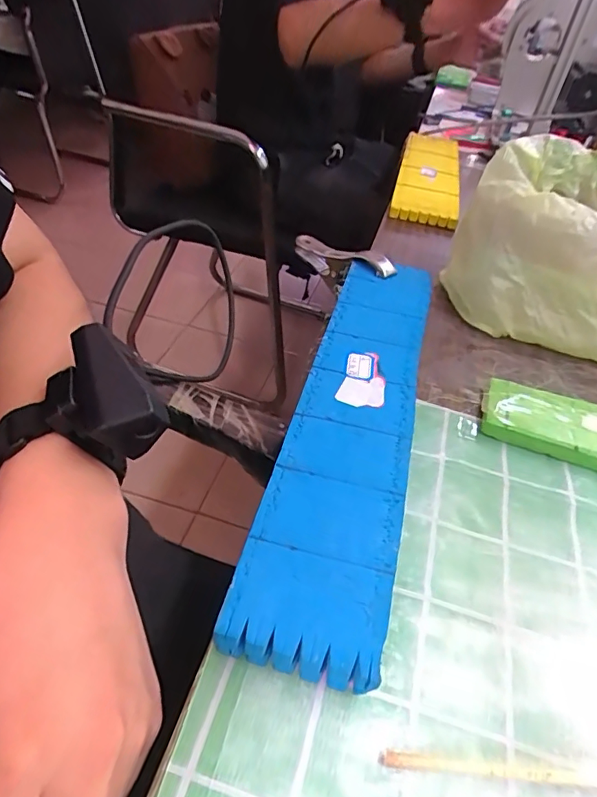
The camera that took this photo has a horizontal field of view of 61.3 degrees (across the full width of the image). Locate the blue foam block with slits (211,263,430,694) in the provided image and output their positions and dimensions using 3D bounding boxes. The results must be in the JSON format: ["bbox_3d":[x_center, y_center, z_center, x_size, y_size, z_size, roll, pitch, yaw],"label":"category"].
[{"bbox_3d":[0.037,0.003,0.312,0.065,0.027,0.312,14,42,6],"label":"blue foam block with slits"}]

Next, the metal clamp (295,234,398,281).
[{"bbox_3d":[0.038,-0.126,0.461,0.014,0.033,0.121,-26,36,-31],"label":"metal clamp"}]

